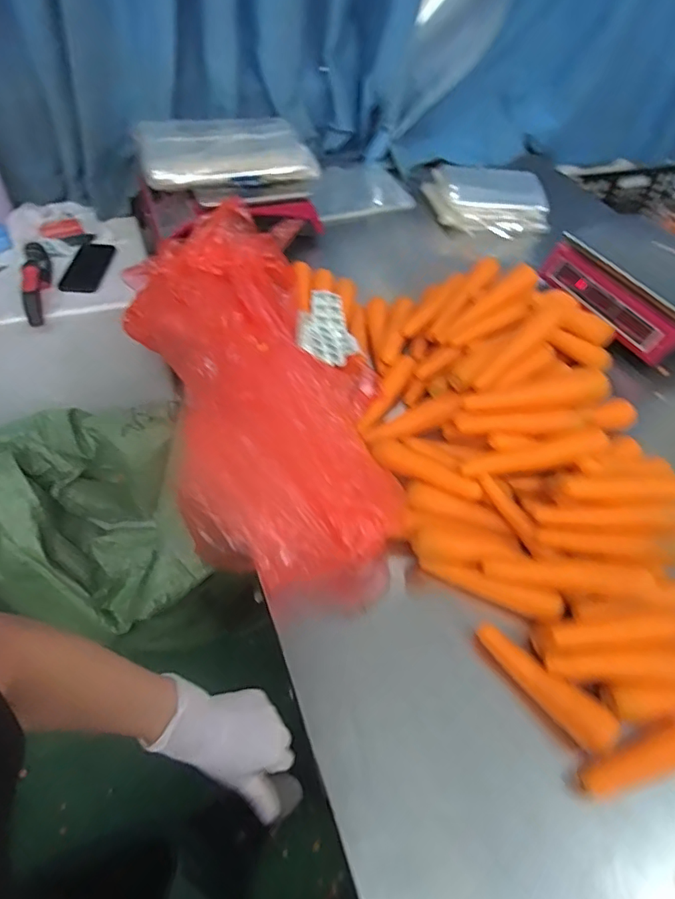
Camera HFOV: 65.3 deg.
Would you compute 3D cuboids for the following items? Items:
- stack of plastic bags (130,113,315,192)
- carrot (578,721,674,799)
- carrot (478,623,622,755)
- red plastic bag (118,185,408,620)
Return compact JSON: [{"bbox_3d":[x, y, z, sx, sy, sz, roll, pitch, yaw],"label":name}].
[{"bbox_3d":[-0.219,-0.604,1.055,0.335,0.057,0.197,-12,54,-15],"label":"stack of plastic bags"},{"bbox_3d":[0.317,0.306,0.528,0.157,0.032,0.045,-19,55,-4],"label":"carrot"},{"bbox_3d":[0.219,0.251,0.564,0.036,0.032,0.157,-35,63,-29],"label":"carrot"},{"bbox_3d":[-0.118,-0.125,0.781,0.304,0.101,0.716,-17,55,-18],"label":"red plastic bag"}]

